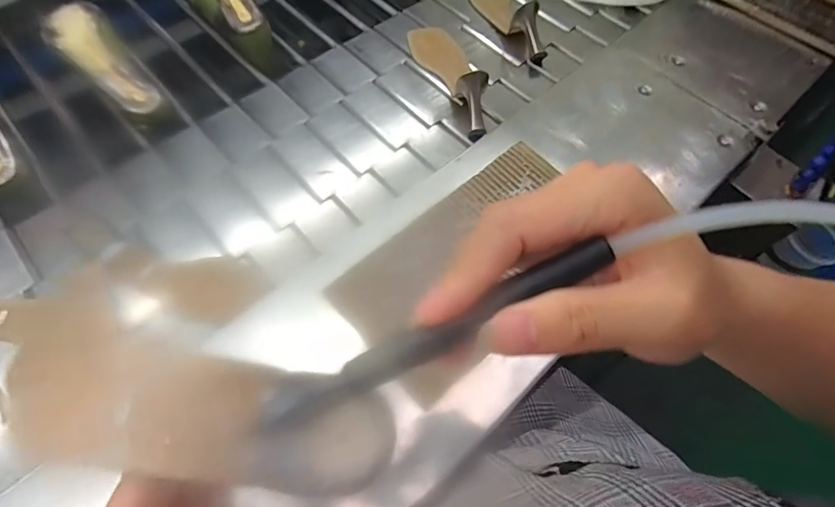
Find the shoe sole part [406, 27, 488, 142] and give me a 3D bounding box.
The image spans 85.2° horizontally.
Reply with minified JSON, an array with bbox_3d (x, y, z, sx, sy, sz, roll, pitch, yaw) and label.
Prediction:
[{"bbox_3d":[0.055,-0.277,0.663,0.067,0.065,0.249,-18,60,-12],"label":"shoe sole part"}]

